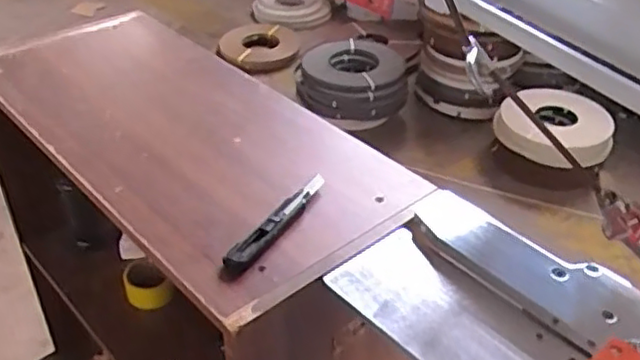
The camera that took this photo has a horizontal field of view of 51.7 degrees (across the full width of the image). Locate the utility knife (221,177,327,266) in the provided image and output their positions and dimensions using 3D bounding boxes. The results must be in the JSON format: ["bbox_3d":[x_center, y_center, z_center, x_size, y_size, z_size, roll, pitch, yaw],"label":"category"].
[{"bbox_3d":[-0.052,0.047,0.812,0.026,0.021,0.183,21,41,24],"label":"utility knife"}]

